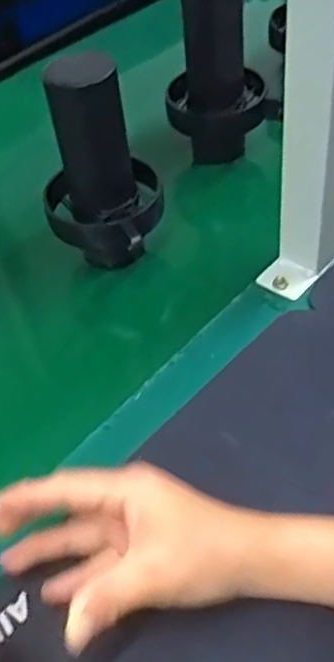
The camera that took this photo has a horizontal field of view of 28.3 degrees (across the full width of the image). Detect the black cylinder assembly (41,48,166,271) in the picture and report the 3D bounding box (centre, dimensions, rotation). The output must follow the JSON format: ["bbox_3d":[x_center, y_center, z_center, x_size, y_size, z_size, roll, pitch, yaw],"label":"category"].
[{"bbox_3d":[-0.052,-0.130,0.525,0.097,0.183,0.098,-7,48,1],"label":"black cylinder assembly"}]

